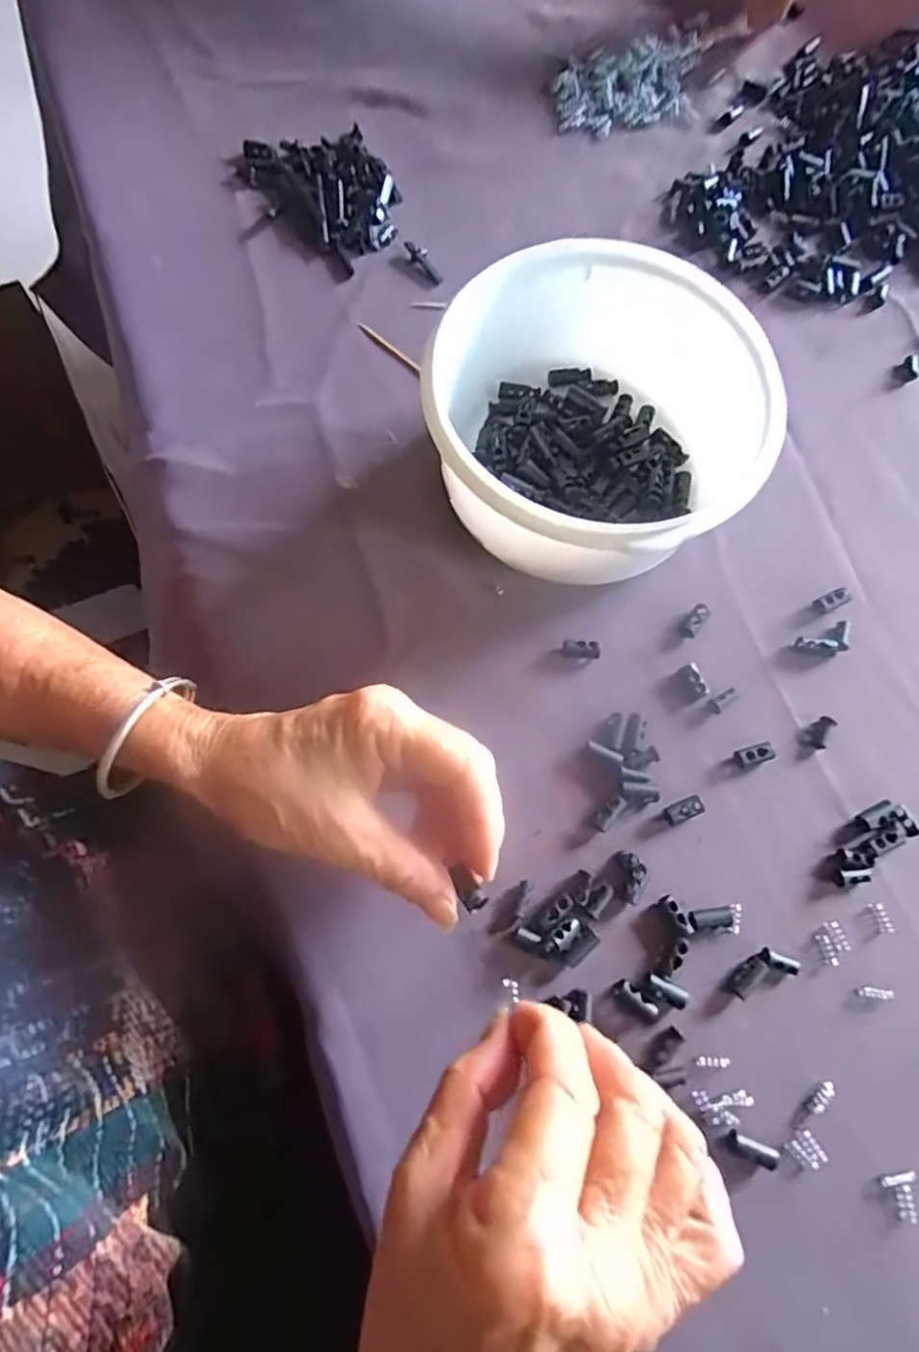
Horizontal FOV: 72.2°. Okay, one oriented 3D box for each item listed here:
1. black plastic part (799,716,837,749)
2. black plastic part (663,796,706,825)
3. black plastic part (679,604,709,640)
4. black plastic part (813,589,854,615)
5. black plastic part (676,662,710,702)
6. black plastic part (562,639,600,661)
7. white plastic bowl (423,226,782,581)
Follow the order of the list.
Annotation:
[{"bbox_3d":[0.181,0.028,0.318,0.013,0.004,0.018,33,76,8],"label":"black plastic part"},{"bbox_3d":[0.109,0.065,0.303,0.020,0.006,0.010,-19,75,-7],"label":"black plastic part"},{"bbox_3d":[0.124,-0.029,0.330,0.009,0.004,0.020,38,77,9],"label":"black plastic part"},{"bbox_3d":[0.199,-0.040,0.335,0.020,0.005,0.009,-26,76,5],"label":"black plastic part"},{"bbox_3d":[0.119,0.003,0.321,0.009,0.008,0.018,-24,76,-8],"label":"black plastic part"},{"bbox_3d":[0.063,-0.014,0.326,0.019,0.007,0.009,8,74,1],"label":"black plastic part"},{"bbox_3d":[0.065,-0.122,0.318,0.151,0.072,0.160,-15,75,-5],"label":"white plastic bowl"}]

